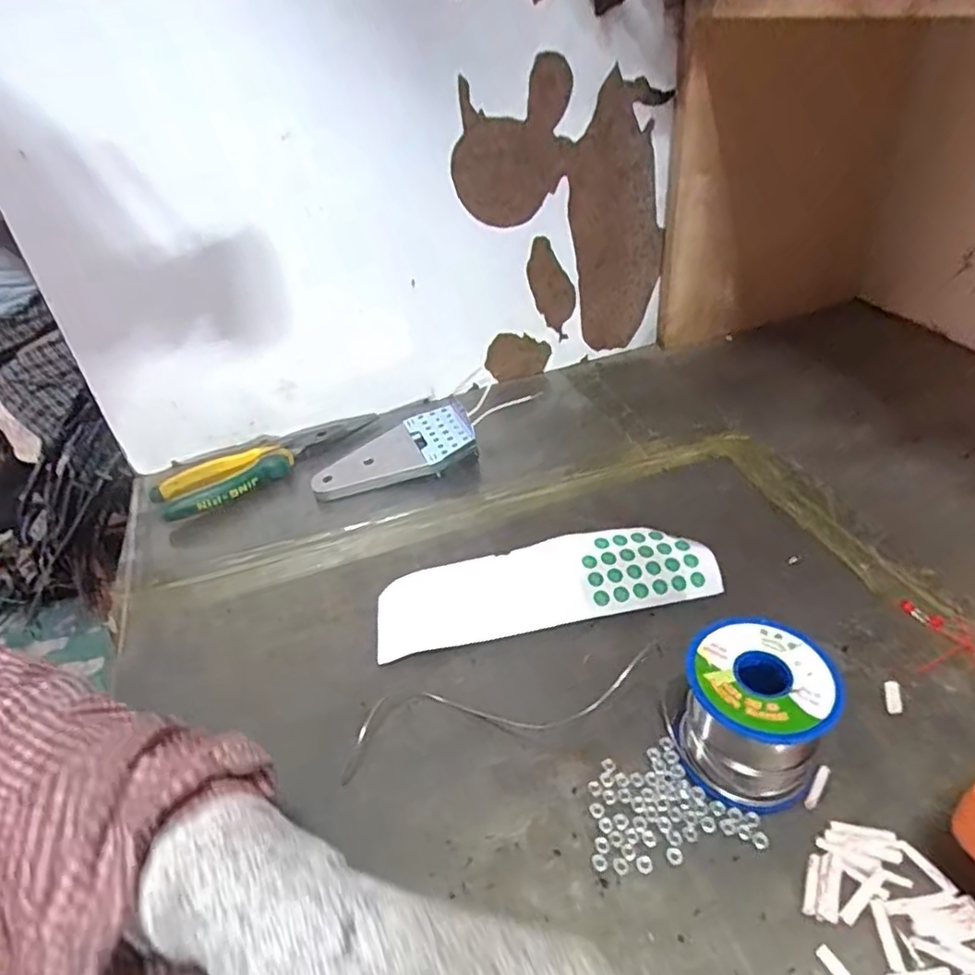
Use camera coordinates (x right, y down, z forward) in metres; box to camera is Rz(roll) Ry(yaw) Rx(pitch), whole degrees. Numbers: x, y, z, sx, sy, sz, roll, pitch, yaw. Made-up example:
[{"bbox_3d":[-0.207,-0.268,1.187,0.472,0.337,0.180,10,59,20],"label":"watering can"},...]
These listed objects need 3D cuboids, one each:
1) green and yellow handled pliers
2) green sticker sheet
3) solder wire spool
[{"bbox_3d":[-0.184,-0.025,0.561,0.197,0.021,0.050,-29,43,-28],"label":"green and yellow handled pliers"},{"bbox_3d":[0.039,0.064,0.416,0.217,0.023,0.060,-10,37,-5],"label":"green sticker sheet"},{"bbox_3d":[0.128,0.109,0.311,0.063,0.063,0.064,-4,37,3],"label":"solder wire spool"}]

